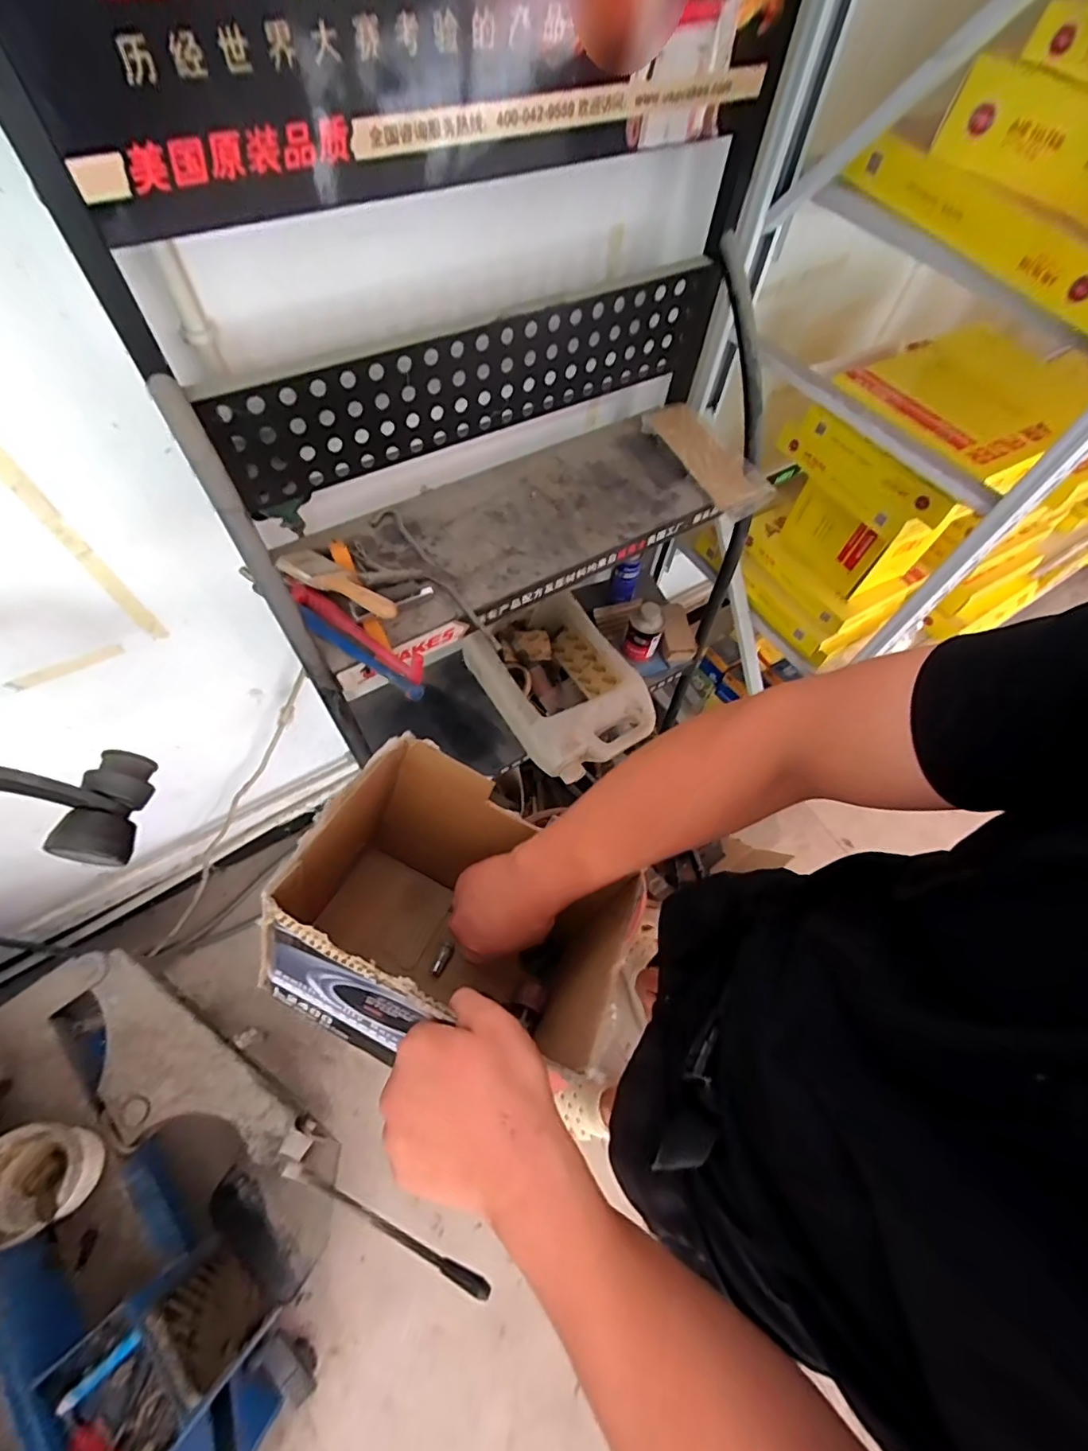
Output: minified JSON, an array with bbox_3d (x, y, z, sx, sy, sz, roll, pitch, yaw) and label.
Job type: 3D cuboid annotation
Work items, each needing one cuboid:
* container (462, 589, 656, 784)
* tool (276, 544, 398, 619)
[{"bbox_3d":[0.036,-0.072,0.986,0.238,0.122,0.312,-31,68,-19],"label":"container"},{"bbox_3d":[-0.238,-0.166,0.636,0.201,0.017,0.049,30,63,26],"label":"tool"}]

